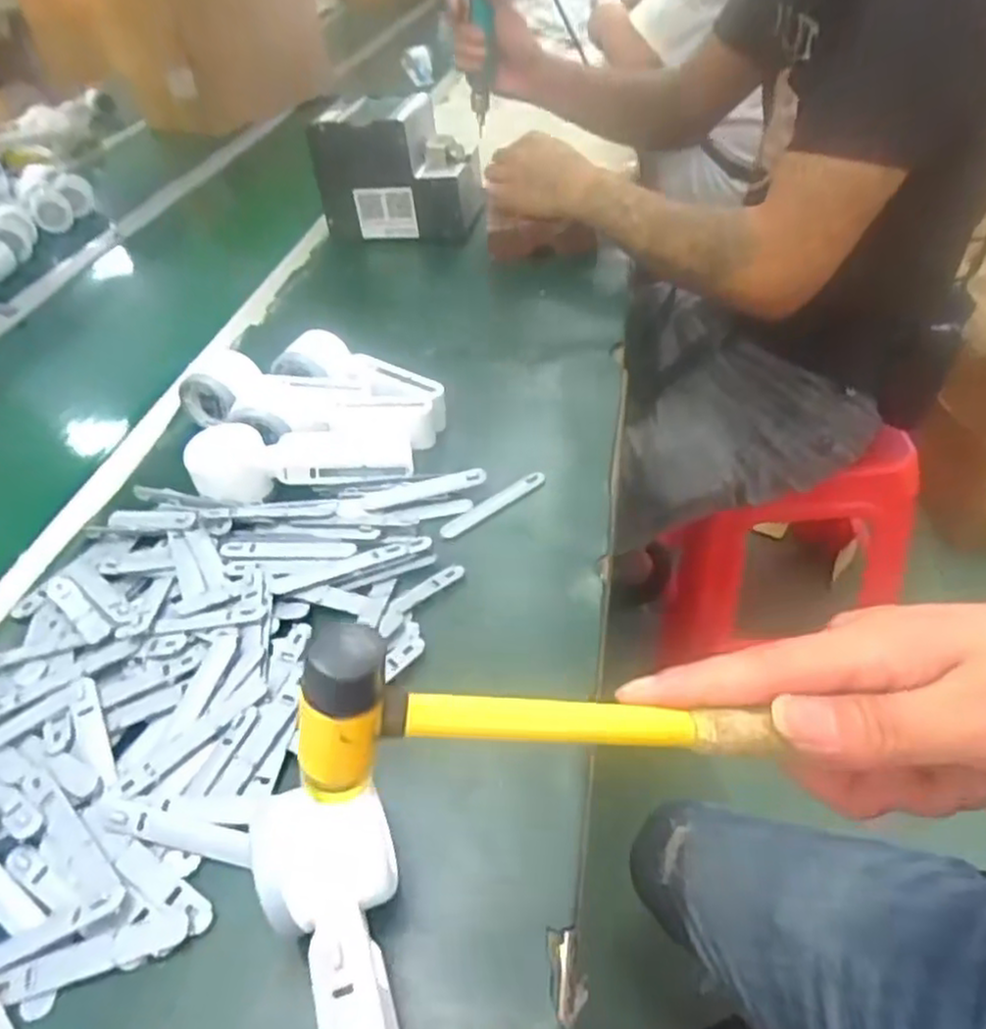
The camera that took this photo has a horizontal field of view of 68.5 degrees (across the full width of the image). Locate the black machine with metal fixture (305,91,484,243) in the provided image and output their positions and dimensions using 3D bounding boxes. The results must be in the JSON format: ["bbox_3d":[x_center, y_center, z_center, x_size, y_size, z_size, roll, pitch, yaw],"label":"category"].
[{"bbox_3d":[-0.114,-0.441,0.929,0.194,0.155,0.139,0,43,10],"label":"black machine with metal fixture"}]

